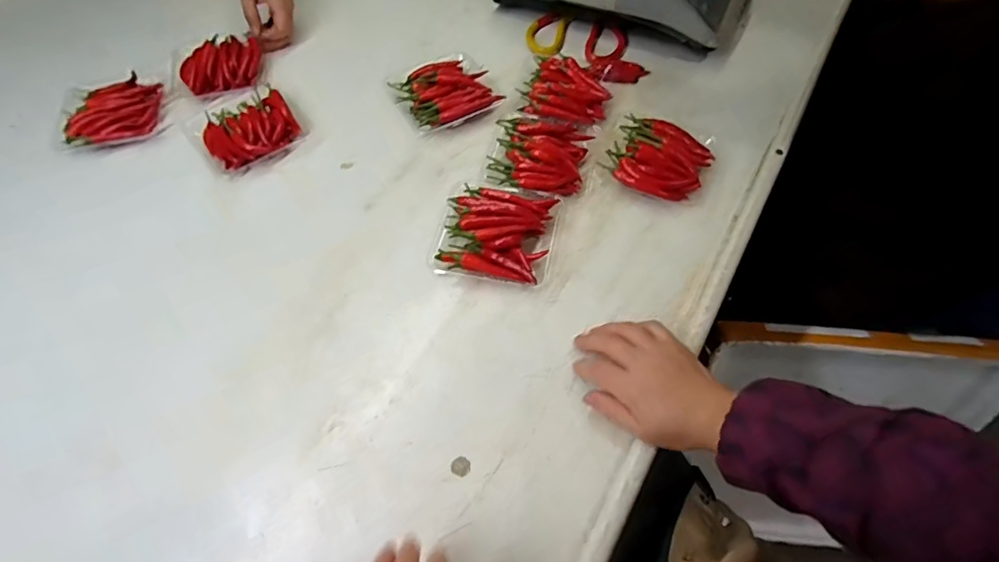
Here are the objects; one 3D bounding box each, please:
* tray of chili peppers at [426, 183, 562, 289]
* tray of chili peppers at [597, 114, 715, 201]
[{"bbox_3d":[-0.004,-0.057,0.545,0.124,0.030,0.119,9,59,6],"label":"tray of chili peppers"},{"bbox_3d":[0.185,-0.144,0.601,0.108,0.024,0.111,28,63,17],"label":"tray of chili peppers"}]

